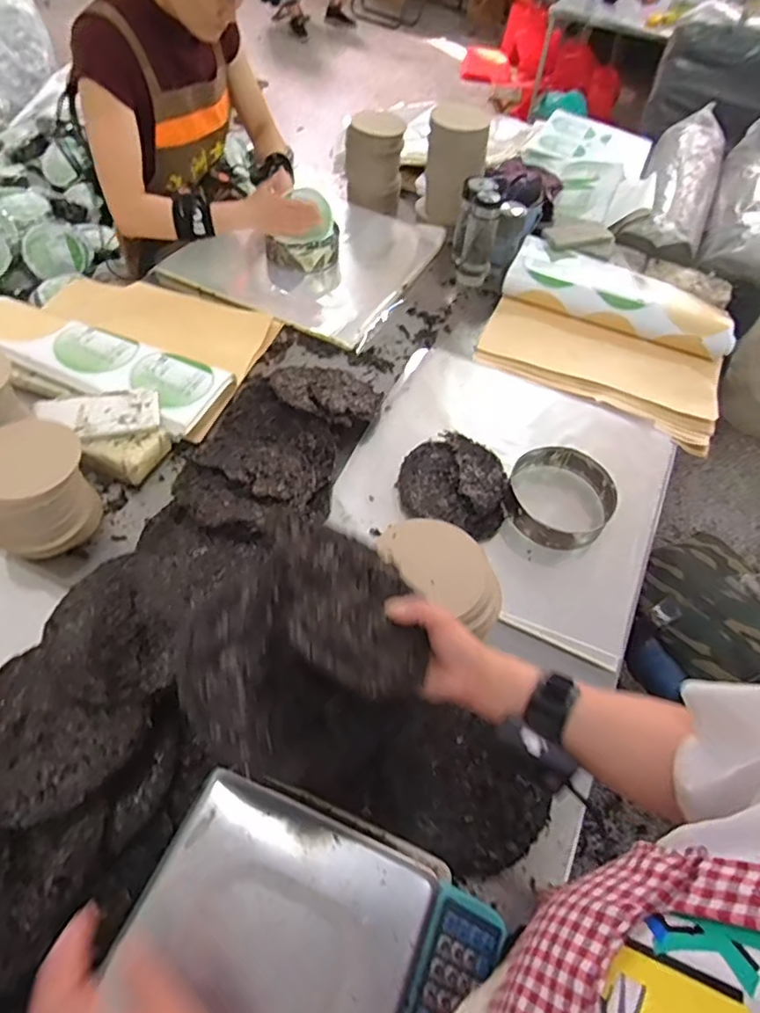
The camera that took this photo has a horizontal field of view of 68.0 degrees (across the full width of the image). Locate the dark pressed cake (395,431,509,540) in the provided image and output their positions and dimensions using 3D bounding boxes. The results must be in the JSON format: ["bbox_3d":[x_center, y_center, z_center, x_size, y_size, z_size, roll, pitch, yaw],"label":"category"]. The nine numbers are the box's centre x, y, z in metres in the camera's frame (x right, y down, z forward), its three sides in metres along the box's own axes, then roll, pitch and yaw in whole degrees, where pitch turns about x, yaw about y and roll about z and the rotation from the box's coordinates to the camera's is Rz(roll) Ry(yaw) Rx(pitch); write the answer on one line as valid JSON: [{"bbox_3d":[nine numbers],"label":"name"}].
[{"bbox_3d":[0.130,-0.044,0.960,0.186,0.026,0.192,21,56,10],"label":"dark pressed cake"}]

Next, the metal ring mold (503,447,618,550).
[{"bbox_3d":[0.295,-0.017,0.941,0.176,0.053,0.176,2,55,-3],"label":"metal ring mold"}]

